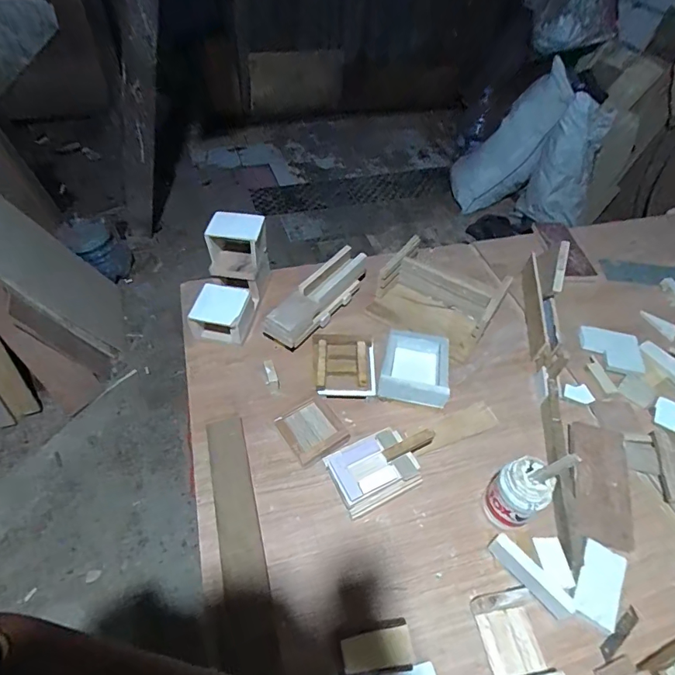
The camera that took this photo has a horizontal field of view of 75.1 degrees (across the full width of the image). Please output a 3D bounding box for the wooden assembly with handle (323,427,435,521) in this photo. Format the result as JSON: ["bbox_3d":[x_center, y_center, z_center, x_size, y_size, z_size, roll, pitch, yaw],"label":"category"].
[{"bbox_3d":[0.085,0.220,0.772,0.197,0.057,0.110,-20,53,-18],"label":"wooden assembly with handle"}]

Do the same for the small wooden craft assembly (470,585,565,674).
[{"bbox_3d":[0.251,0.424,0.613,0.087,0.048,0.119,-8,50,-9],"label":"small wooden craft assembly"}]

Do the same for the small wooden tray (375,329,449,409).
[{"bbox_3d":[0.156,0.063,0.895,0.134,0.047,0.156,8,49,5],"label":"small wooden tray"}]

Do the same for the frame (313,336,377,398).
[{"bbox_3d":[0.015,0.058,0.897,0.122,0.054,0.142,2,51,-2],"label":"frame"}]

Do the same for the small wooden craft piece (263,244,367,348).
[{"bbox_3d":[-0.038,-0.090,0.997,0.085,0.083,0.294,31,56,20],"label":"small wooden craft piece"}]

